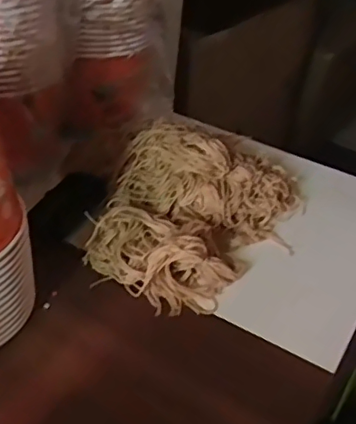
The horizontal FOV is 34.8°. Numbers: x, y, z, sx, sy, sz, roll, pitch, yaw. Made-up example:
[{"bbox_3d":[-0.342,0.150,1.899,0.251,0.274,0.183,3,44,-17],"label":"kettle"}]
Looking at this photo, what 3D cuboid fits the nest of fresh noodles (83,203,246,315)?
[{"bbox_3d":[-0.018,0.038,0.593,0.152,0.052,0.088,24,41,20],"label":"nest of fresh noodles"}]

